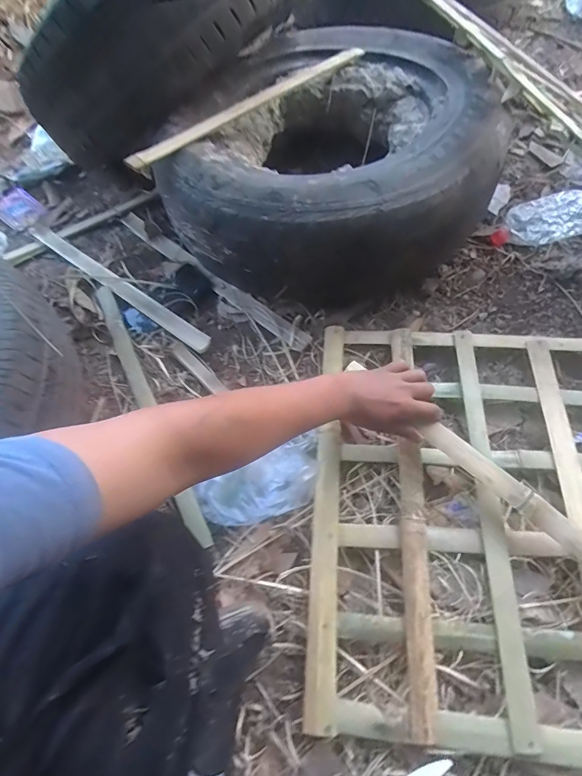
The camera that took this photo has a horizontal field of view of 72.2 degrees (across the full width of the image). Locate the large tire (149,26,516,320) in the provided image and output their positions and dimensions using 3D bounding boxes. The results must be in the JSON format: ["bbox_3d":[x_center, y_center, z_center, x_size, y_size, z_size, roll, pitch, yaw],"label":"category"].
[{"bbox_3d":[0.060,-0.403,0.710,0.511,0.196,0.553,4,62,7],"label":"large tire"}]

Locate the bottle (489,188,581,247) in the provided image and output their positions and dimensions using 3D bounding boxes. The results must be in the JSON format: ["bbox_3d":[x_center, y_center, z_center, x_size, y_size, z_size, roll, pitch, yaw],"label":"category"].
[{"bbox_3d":[0.469,-0.306,0.721,0.242,0.037,0.091,-16,62,-4],"label":"bottle"}]

